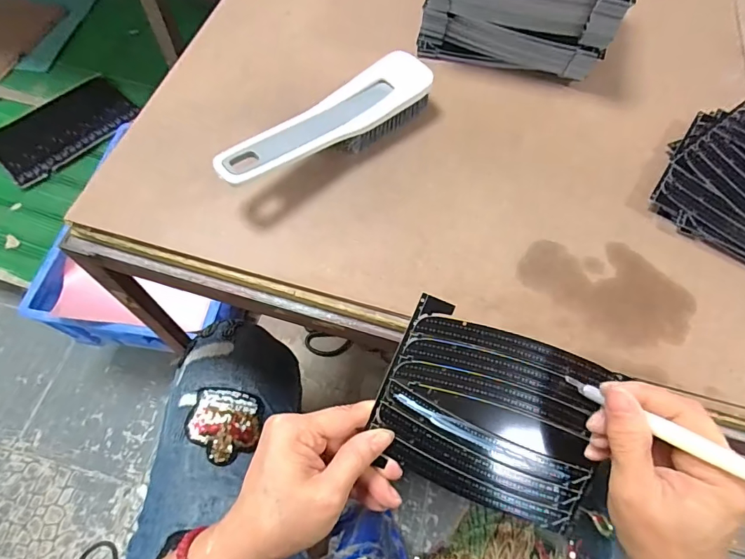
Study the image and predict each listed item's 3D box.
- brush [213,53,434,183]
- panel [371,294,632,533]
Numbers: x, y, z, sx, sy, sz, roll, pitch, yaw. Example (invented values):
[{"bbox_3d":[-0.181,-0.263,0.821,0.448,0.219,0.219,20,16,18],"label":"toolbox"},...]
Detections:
[{"bbox_3d":[-0.033,-0.121,0.352,0.190,0.046,0.046,-38,72,-18],"label":"brush"},{"bbox_3d":[0.084,0.093,0.297,0.148,0.008,0.115,22,95,-4],"label":"panel"}]

